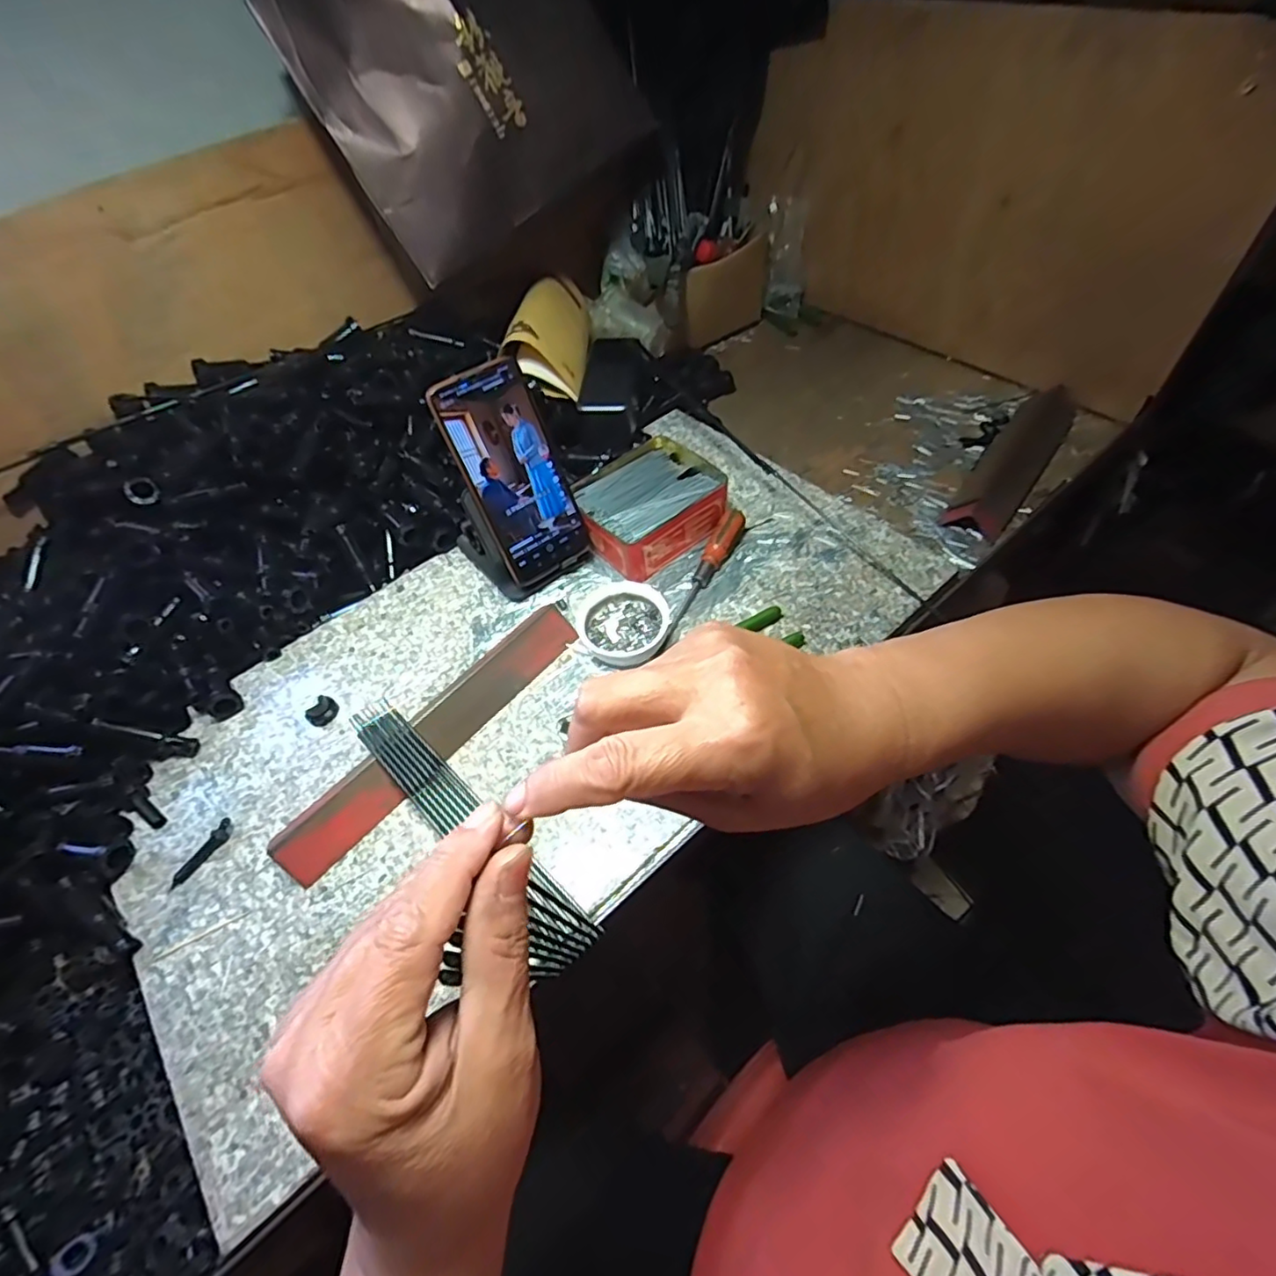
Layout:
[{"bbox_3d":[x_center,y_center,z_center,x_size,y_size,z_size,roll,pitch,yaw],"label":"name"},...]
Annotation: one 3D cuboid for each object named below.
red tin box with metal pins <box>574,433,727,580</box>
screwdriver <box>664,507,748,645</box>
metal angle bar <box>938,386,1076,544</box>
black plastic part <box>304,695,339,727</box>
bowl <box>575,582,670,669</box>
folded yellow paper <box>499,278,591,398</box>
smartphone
[{"bbox_3d":[0.009,-0.122,0.564,0.127,0.037,0.109,-36,57,-19],"label":"red tin box with metal pins"},{"bbox_3d":[0.057,-0.055,0.521,0.020,0.024,0.143,19,55,19],"label":"screwdriver"},{"bbox_3d":[0.370,-0.180,0.603,0.053,0.036,0.231,30,63,26],"label":"metal angle bar"},{"bbox_3d":[-0.247,0.058,0.484,0.013,0.017,0.022,14,57,17],"label":"black plastic part"},{"bbox_3d":[-0.013,-0.013,0.498,0.067,0.022,0.075,-28,54,-17],"label":"bowl"},{"bbox_3d":[-0.100,-0.333,0.680,0.050,0.086,0.209,-31,40,33],"label":"folded yellow paper"},{"bbox_3d":[-0.098,-0.129,0.497,0.077,0.167,0.008,-35,31,-22],"label":"smartphone"}]

